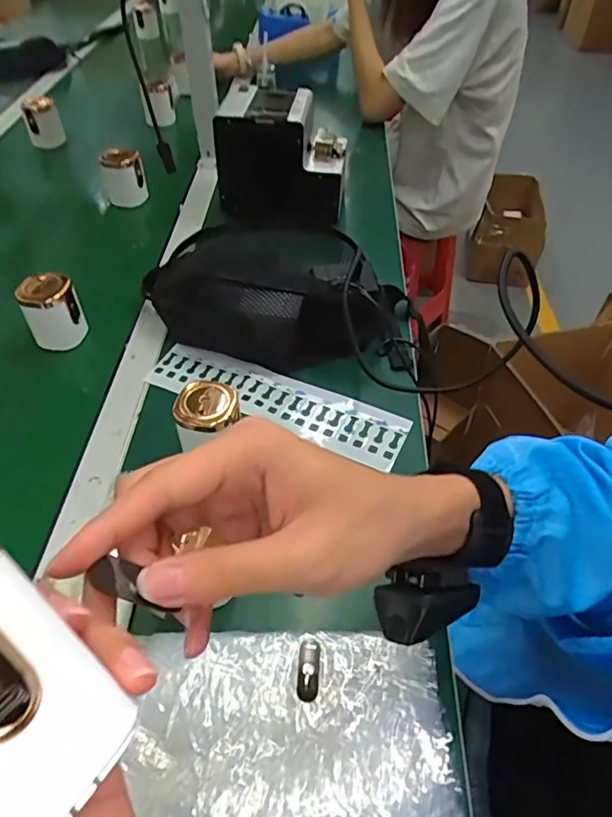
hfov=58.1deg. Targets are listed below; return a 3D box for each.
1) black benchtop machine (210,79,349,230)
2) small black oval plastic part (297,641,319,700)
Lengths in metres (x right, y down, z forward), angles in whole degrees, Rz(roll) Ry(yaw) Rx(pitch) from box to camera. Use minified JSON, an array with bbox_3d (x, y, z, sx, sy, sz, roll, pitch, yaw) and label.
[{"bbox_3d":[-0.029,-0.379,0.839,0.180,0.150,0.135,11,48,12],"label":"black benchtop machine"},{"bbox_3d":[0.002,0.181,0.383,0.014,0.004,0.040,2,46,3],"label":"small black oval plastic part"}]

